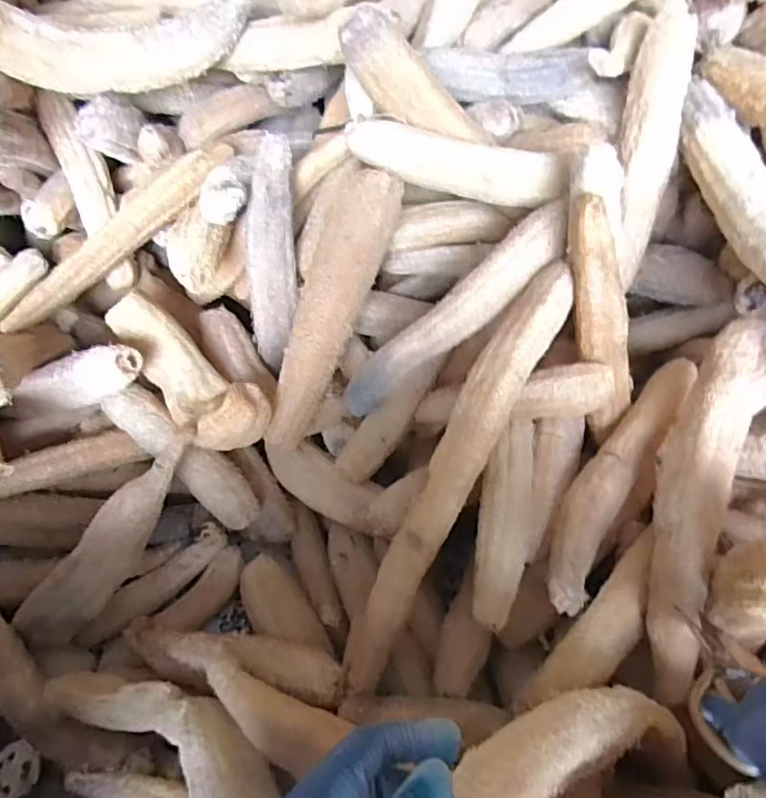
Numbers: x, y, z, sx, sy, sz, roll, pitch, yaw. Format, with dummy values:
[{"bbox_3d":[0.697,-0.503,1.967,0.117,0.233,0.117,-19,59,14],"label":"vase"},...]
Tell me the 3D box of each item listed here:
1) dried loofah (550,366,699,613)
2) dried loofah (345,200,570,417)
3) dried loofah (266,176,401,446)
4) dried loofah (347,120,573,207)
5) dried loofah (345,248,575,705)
[{"bbox_3d":[0.301,0.087,0.746,0.071,0.086,0.378,25,52,28],"label":"dried loofah"},{"bbox_3d":[0.094,-0.112,0.791,0.397,0.069,0.067,-40,45,11],"label":"dried loofah"},{"bbox_3d":[-0.078,-0.123,0.817,0.078,0.388,0.072,26,9,28],"label":"dried loofah"},{"bbox_3d":[0.102,-0.317,0.798,0.304,0.074,0.056,13,45,1],"label":"dried loofah"},{"bbox_3d":[0.086,0.085,0.712,0.070,0.051,0.557,25,86,28],"label":"dried loofah"}]

